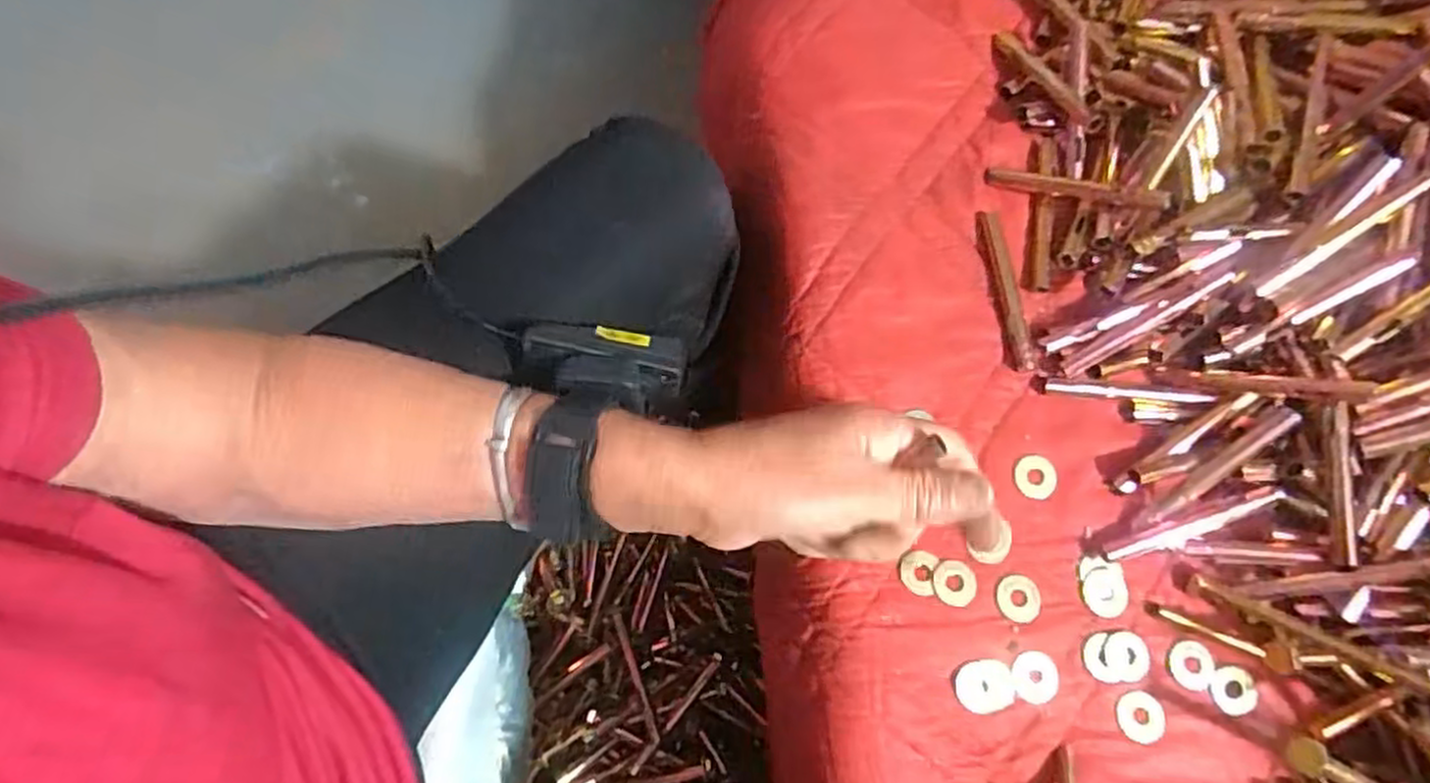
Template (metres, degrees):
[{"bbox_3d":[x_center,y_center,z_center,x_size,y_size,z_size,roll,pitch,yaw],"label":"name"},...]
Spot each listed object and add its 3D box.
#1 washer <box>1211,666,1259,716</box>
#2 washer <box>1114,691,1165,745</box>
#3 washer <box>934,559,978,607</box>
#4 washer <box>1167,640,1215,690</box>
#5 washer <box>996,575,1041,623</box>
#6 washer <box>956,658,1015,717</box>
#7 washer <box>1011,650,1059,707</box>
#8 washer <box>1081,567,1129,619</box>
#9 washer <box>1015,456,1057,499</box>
[{"bbox_3d":[0.249,0.144,0.361,0.023,0.004,0.022,1,76,-2],"label":"washer"},{"bbox_3d":[0.201,0.153,0.355,0.023,0.004,0.023,1,76,-2],"label":"washer"},{"bbox_3d":[0.117,0.093,0.367,0.021,0.004,0.021,1,76,-2],"label":"washer"},{"bbox_3d":[0.230,0.132,0.364,0.021,0.004,0.022,0,75,-2],"label":"washer"},{"bbox_3d":[0.148,0.101,0.367,0.021,0.004,0.022,1,76,-2],"label":"washer"},{"bbox_3d":[0.127,0.139,0.354,0.027,0.004,0.023,-2,76,-3],"label":"washer"},{"bbox_3d":[0.152,0.135,0.358,0.023,0.004,0.023,1,76,-2],"label":"washer"},{"bbox_3d":[0.192,0.099,0.371,0.022,0.005,0.022,1,76,-2],"label":"washer"},{"bbox_3d":[0.164,0.043,0.384,0.020,0.004,0.022,1,76,-2],"label":"washer"}]

